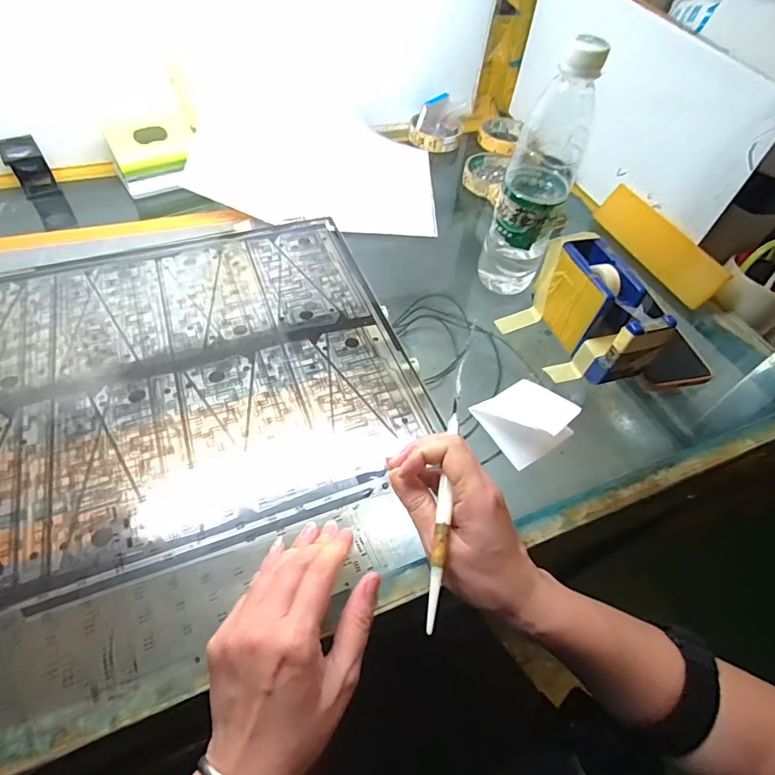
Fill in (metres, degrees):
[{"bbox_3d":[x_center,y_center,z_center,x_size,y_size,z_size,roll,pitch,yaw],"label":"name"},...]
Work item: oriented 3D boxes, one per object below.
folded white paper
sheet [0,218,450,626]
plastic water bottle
[{"bbox_3d":[0.118,0.025,0.384,0.066,0.028,0.064,-27,60,-22],"label":"folded white paper"},{"bbox_3d":[-0.195,-0.021,0.407,0.413,0.004,0.356,-16,56,-16],"label":"sheet"},{"bbox_3d":[0.142,-0.189,0.425,0.063,0.229,0.065,17,54,8],"label":"plastic water bottle"}]

